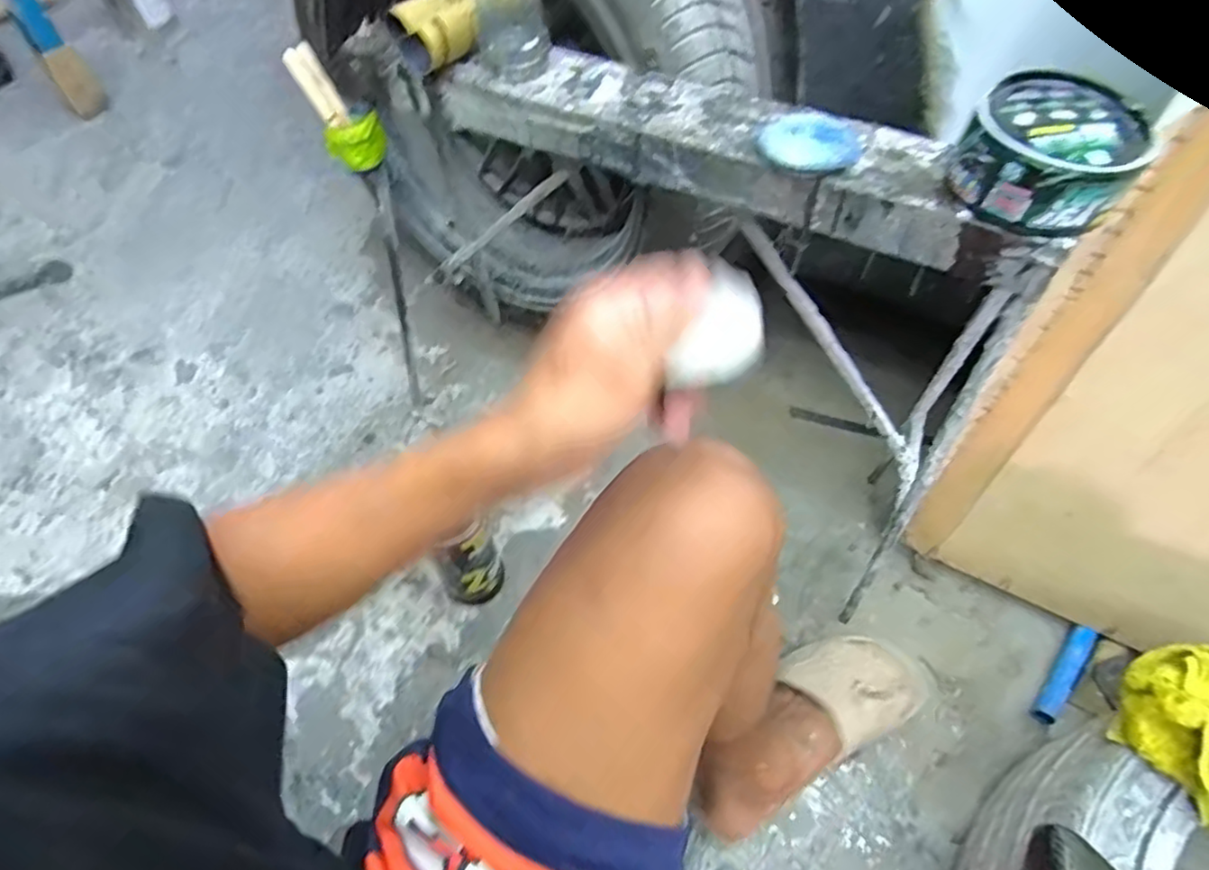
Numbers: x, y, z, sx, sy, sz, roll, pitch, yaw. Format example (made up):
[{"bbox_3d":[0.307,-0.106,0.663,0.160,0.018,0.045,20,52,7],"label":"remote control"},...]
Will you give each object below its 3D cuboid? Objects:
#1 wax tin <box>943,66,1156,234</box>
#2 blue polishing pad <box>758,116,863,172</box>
[{"bbox_3d":[0.325,-0.208,0.474,0.111,0.058,0.116,0,56,1],"label":"wax tin"},{"bbox_3d":[0.171,-0.245,0.530,0.081,0.013,0.078,13,57,9],"label":"blue polishing pad"}]

